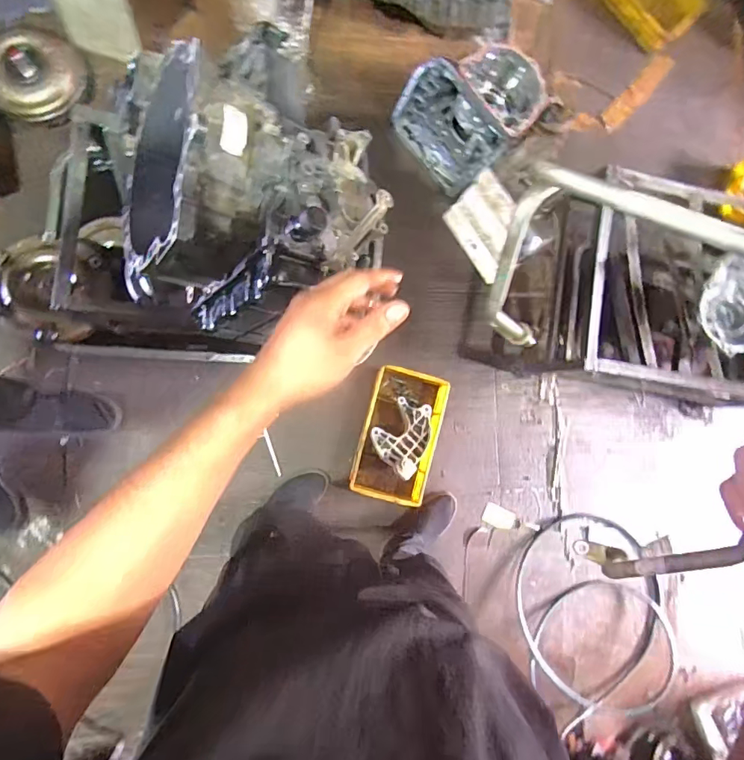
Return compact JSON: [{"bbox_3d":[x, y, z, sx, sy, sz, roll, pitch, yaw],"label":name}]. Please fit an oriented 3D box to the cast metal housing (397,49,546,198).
[{"bbox_3d":[0.282,-0.765,1.349,0.320,0.249,0.324,-44,91,-9],"label":"cast metal housing"}]

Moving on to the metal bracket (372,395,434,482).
[{"bbox_3d":[0.092,0.136,1.212,0.141,0.088,0.190,43,81,-2],"label":"metal bracket"}]

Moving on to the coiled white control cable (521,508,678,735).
[{"bbox_3d":[0.588,0.634,1.268,0.402,0.070,0.519,-9,84,-6],"label":"coiled white control cable"}]

